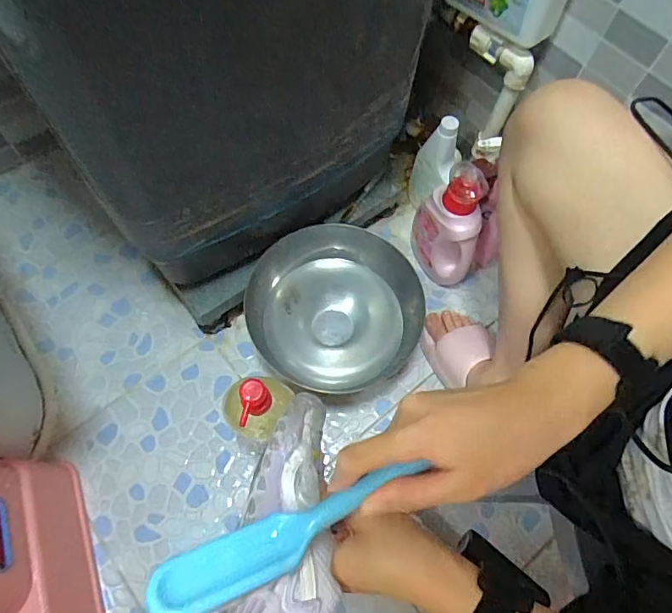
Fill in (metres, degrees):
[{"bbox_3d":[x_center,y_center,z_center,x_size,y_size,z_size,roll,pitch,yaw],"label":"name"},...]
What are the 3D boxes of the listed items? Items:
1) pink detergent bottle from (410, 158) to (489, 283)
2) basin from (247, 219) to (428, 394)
[{"bbox_3d":[0.187,-0.135,0.792,0.072,0.237,0.112,-7,66,-6],"label":"pink detergent bottle"},{"bbox_3d":[0.005,0.003,0.789,0.233,0.135,0.233,1,65,-2],"label":"basin"}]

